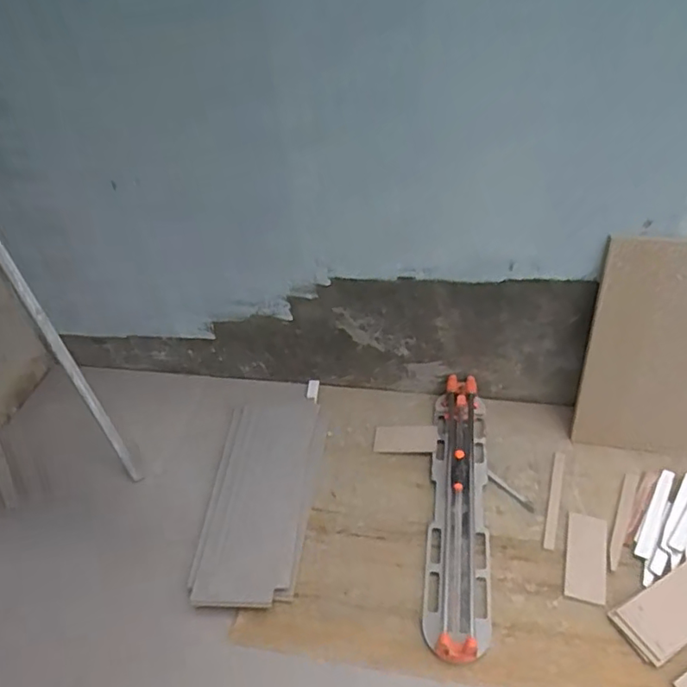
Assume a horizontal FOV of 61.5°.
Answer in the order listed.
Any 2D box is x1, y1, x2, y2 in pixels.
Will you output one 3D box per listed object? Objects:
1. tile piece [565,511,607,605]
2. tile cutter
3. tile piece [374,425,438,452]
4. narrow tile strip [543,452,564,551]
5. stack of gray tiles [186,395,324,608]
[{"bbox_3d":[0.550,0.482,1.307,0.082,0.008,0.208,9,43,17],"label":"tile piece"},{"bbox_3d":[0.280,0.375,1.398,0.142,0.091,0.714,2,42,10],"label":"tile cutter"},{"bbox_3d":[0.170,0.260,1.581,0.167,0.012,0.086,1,41,8],"label":"tile piece"},{"bbox_3d":[0.523,0.383,1.430,0.027,0.007,0.286,11,44,19],"label":"narrow tile strip"},{"bbox_3d":[-0.203,0.372,1.476,0.250,0.045,0.588,6,47,4],"label":"stack of gray tiles"}]

